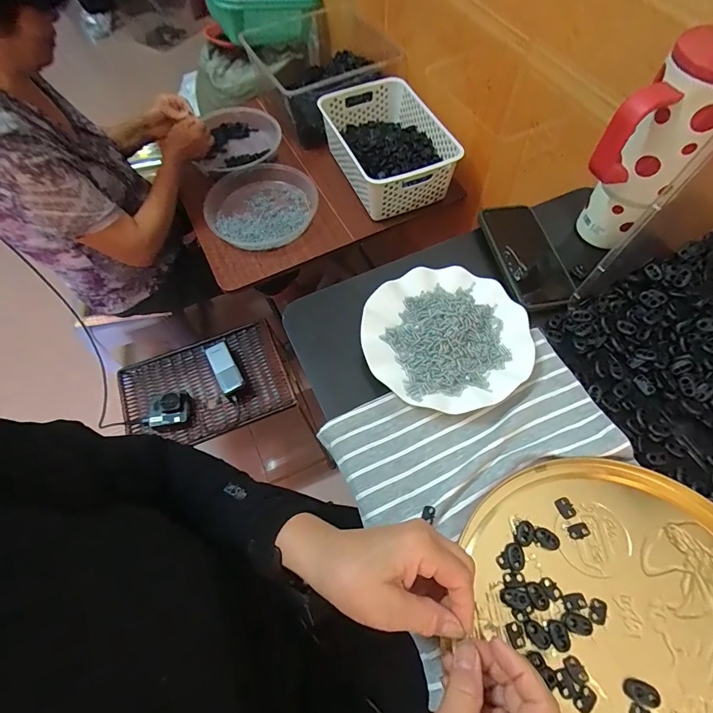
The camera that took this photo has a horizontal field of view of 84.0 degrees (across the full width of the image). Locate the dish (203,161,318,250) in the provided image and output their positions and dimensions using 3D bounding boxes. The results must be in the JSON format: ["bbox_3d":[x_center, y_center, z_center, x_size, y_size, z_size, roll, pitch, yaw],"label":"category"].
[{"bbox_3d":[-0.203,-0.328,0.854,0.225,0.032,0.229,-1,63,2],"label":"dish"}]

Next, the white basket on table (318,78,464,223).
[{"bbox_3d":[0.068,-0.457,0.858,0.214,0.096,0.313,-22,64,-9],"label":"white basket on table"}]

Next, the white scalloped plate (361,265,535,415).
[{"bbox_3d":[0.101,-0.022,0.449,0.179,0.021,0.175,-1,63,2],"label":"white scalloped plate"}]

